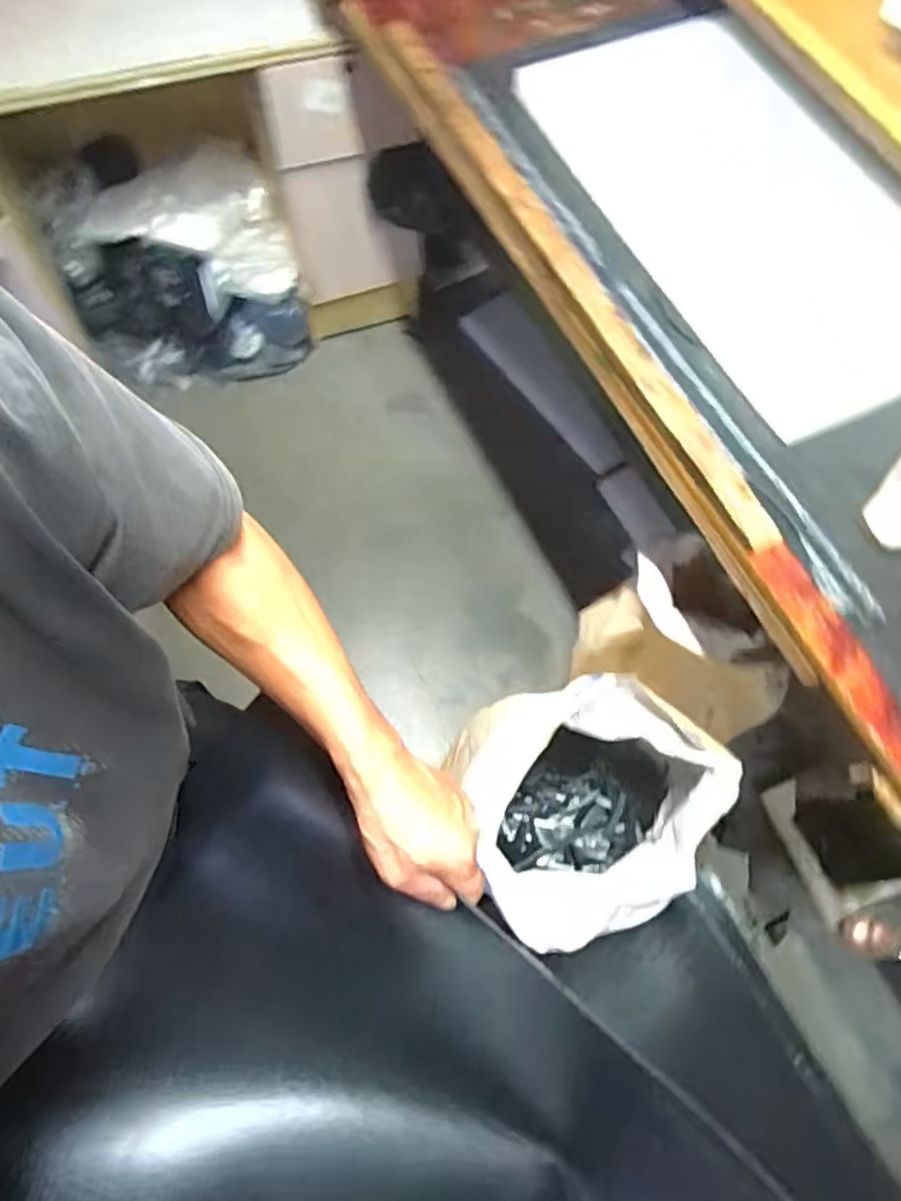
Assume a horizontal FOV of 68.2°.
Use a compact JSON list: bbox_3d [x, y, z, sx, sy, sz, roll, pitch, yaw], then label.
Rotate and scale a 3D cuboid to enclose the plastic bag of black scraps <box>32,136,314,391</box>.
[{"bbox_3d":[-0.618,-0.749,1.563,0.497,0.408,0.297,-1,70,-3],"label":"plastic bag of black scraps"}]

